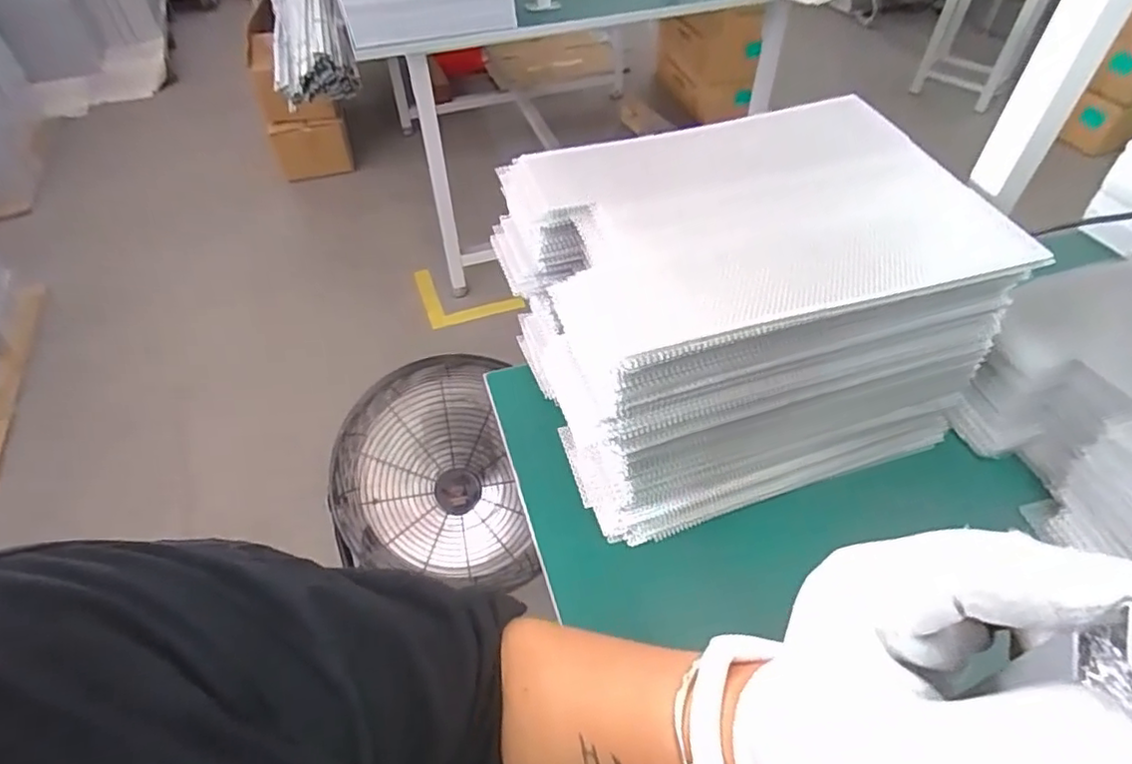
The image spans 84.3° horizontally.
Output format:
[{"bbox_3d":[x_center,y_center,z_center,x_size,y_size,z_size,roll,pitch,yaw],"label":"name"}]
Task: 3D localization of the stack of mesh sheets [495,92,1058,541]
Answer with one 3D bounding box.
[{"bbox_3d":[0.143,-0.071,0.565,0.331,0.215,0.264,-17,50,-13],"label":"stack of mesh sheets"}]

